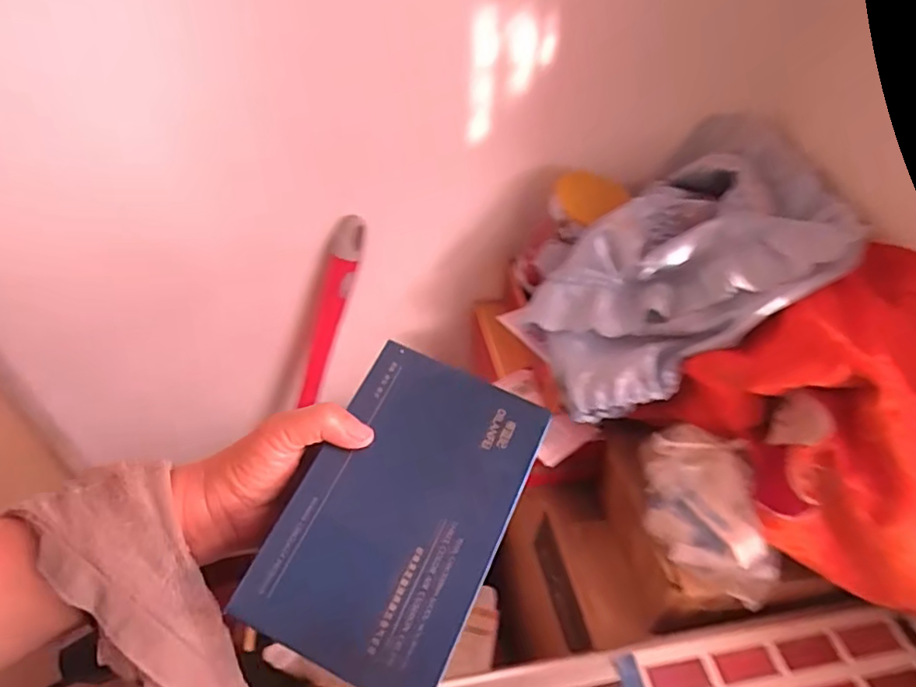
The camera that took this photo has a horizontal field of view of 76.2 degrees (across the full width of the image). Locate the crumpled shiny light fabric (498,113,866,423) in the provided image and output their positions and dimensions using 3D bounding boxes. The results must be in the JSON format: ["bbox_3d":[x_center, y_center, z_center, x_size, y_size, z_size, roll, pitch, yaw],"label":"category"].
[{"bbox_3d":[0.252,-0.080,0.633,0.376,0.175,0.248,-31,55,-29],"label":"crumpled shiny light fabric"}]

